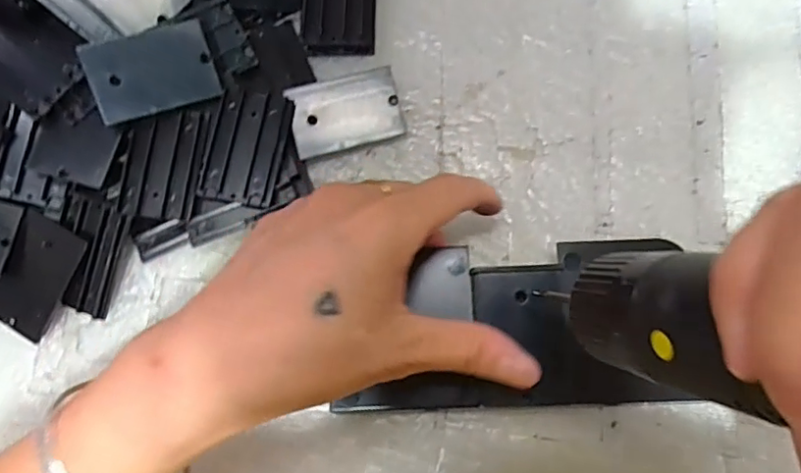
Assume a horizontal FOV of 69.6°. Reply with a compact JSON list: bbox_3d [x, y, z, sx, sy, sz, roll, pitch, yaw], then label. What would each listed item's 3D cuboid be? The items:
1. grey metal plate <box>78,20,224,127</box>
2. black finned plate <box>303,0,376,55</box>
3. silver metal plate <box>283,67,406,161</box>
[{"bbox_3d":[-0.116,-0.078,0.271,0.055,0.006,0.035,-20,103,-16],"label":"grey metal plate"},{"bbox_3d":[-0.032,-0.125,0.305,0.036,0.011,0.054,0,79,1],"label":"black finned plate"},{"bbox_3d":[-0.027,-0.062,0.290,0.054,0.008,0.036,-14,89,-3],"label":"silver metal plate"}]

